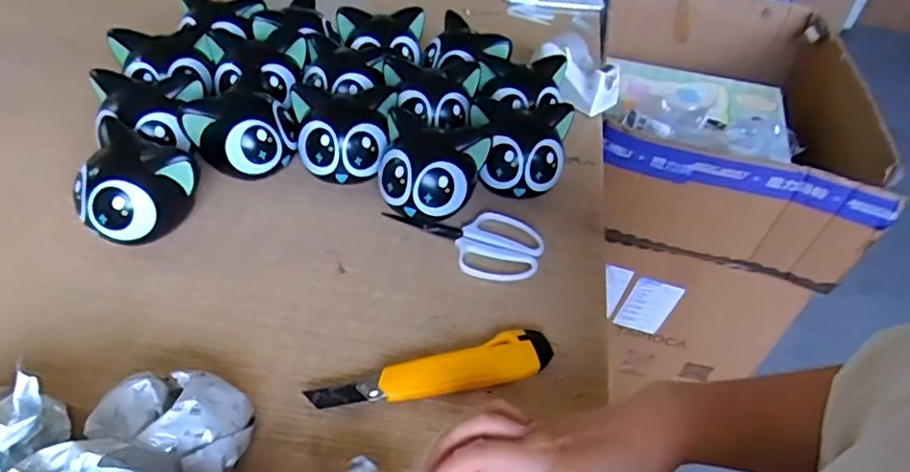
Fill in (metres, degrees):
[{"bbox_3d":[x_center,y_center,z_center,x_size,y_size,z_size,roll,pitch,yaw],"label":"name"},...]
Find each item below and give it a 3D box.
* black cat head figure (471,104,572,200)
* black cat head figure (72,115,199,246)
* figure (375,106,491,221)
[{"bbox_3d":[0.071,-0.082,0.610,0.099,0.078,0.083,-7,46,-14],"label":"black cat head figure"},{"bbox_3d":[-0.288,-0.037,0.526,0.101,0.079,0.078,25,47,17],"label":"black cat head figure"},{"bbox_3d":[-0.028,-0.057,0.574,0.095,0.080,0.072,17,45,10],"label":"figure"}]

